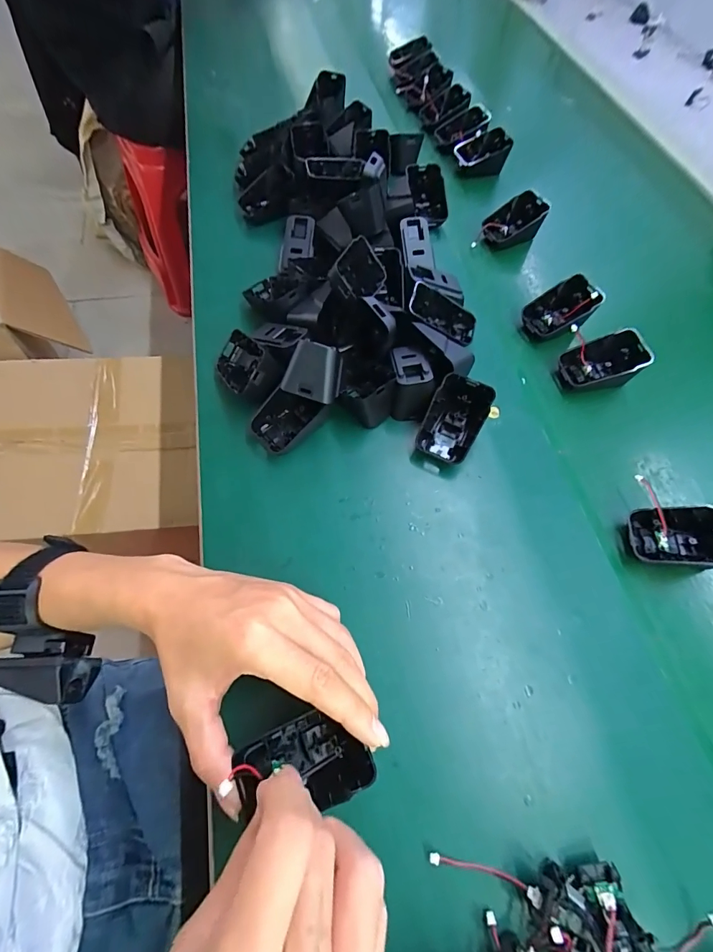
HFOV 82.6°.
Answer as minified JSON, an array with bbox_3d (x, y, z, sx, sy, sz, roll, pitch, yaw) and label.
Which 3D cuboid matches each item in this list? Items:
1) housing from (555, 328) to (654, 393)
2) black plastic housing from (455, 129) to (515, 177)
[{"bbox_3d":[0.224,-0.105,0.377,0.063,0.045,0.048,-5,62,-6],"label":"housing"},{"bbox_3d":[0.159,-0.413,0.522,0.063,0.041,0.046,-13,64,-10],"label":"black plastic housing"}]

